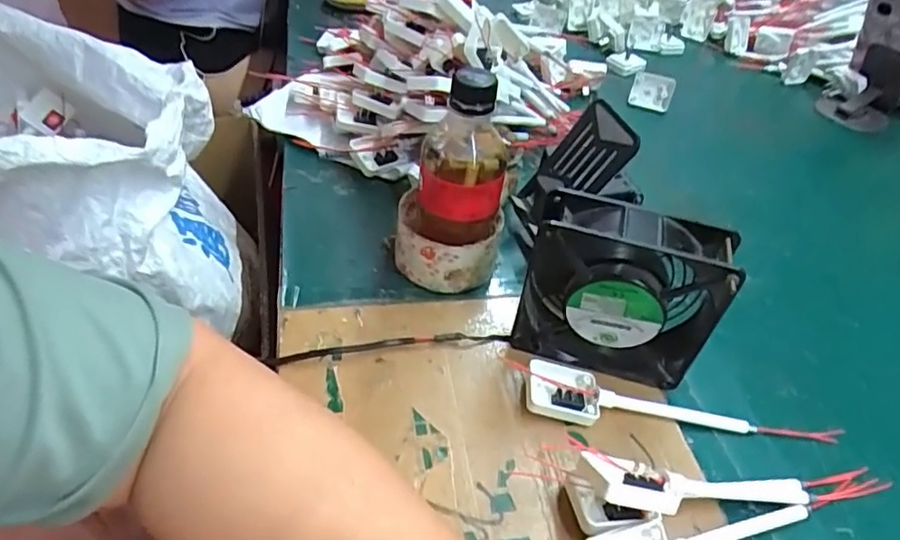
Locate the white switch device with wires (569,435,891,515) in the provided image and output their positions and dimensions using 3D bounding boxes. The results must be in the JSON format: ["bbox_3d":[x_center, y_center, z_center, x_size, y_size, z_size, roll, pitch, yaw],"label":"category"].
[{"bbox_3d":[0.172,0.133,0.350,0.208,0.033,0.043,11,42,-16],"label":"white switch device with wires"}]

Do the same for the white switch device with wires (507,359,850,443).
[{"bbox_3d":[0.149,0.092,0.389,0.216,0.021,0.040,8,43,0],"label":"white switch device with wires"}]

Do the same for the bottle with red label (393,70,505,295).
[{"bbox_3d":[0.003,-0.062,0.424,0.078,0.167,0.063,8,43,0],"label":"bottle with red label"}]

